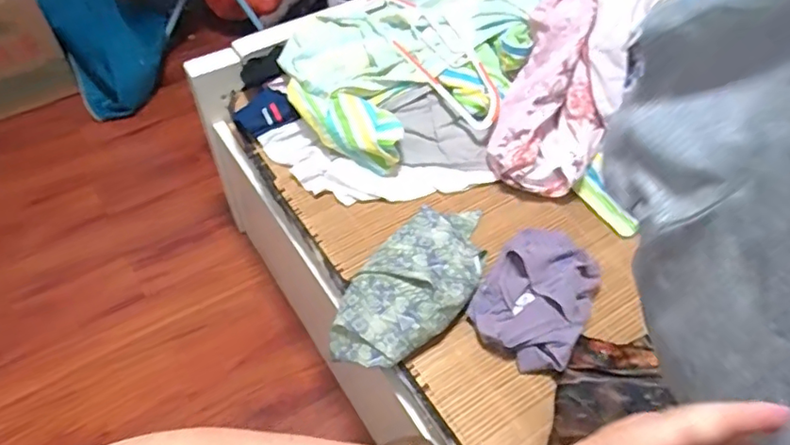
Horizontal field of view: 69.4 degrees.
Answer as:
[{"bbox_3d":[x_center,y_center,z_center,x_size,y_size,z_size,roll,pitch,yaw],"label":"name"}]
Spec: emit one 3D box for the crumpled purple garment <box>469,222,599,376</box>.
[{"bbox_3d":[0.205,0.095,0.806,0.145,0.057,0.214,26,55,19],"label":"crumpled purple garment"}]

